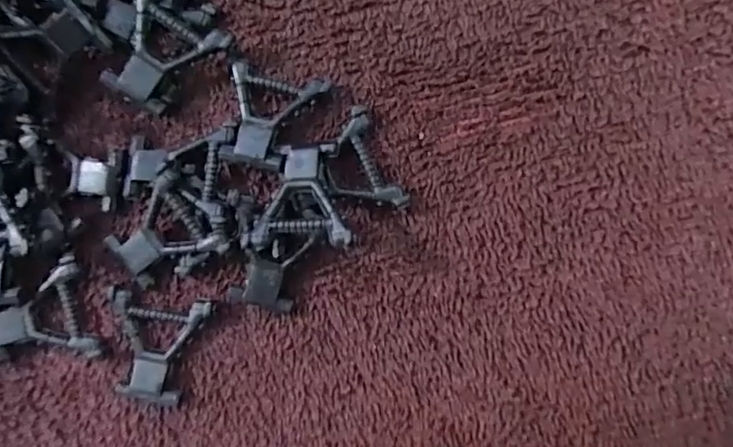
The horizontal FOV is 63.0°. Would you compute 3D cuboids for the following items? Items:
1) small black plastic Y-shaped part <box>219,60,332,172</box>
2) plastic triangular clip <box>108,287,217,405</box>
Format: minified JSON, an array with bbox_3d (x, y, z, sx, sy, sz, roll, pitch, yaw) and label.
[{"bbox_3d":[-0.018,-0.019,0.112,0.018,0.005,0.019,13,90,2],"label":"small black plastic Y-shaped part"},{"bbox_3d":[-0.040,0.023,0.112,0.019,0.004,0.020,9,90,2],"label":"plastic triangular clip"}]

